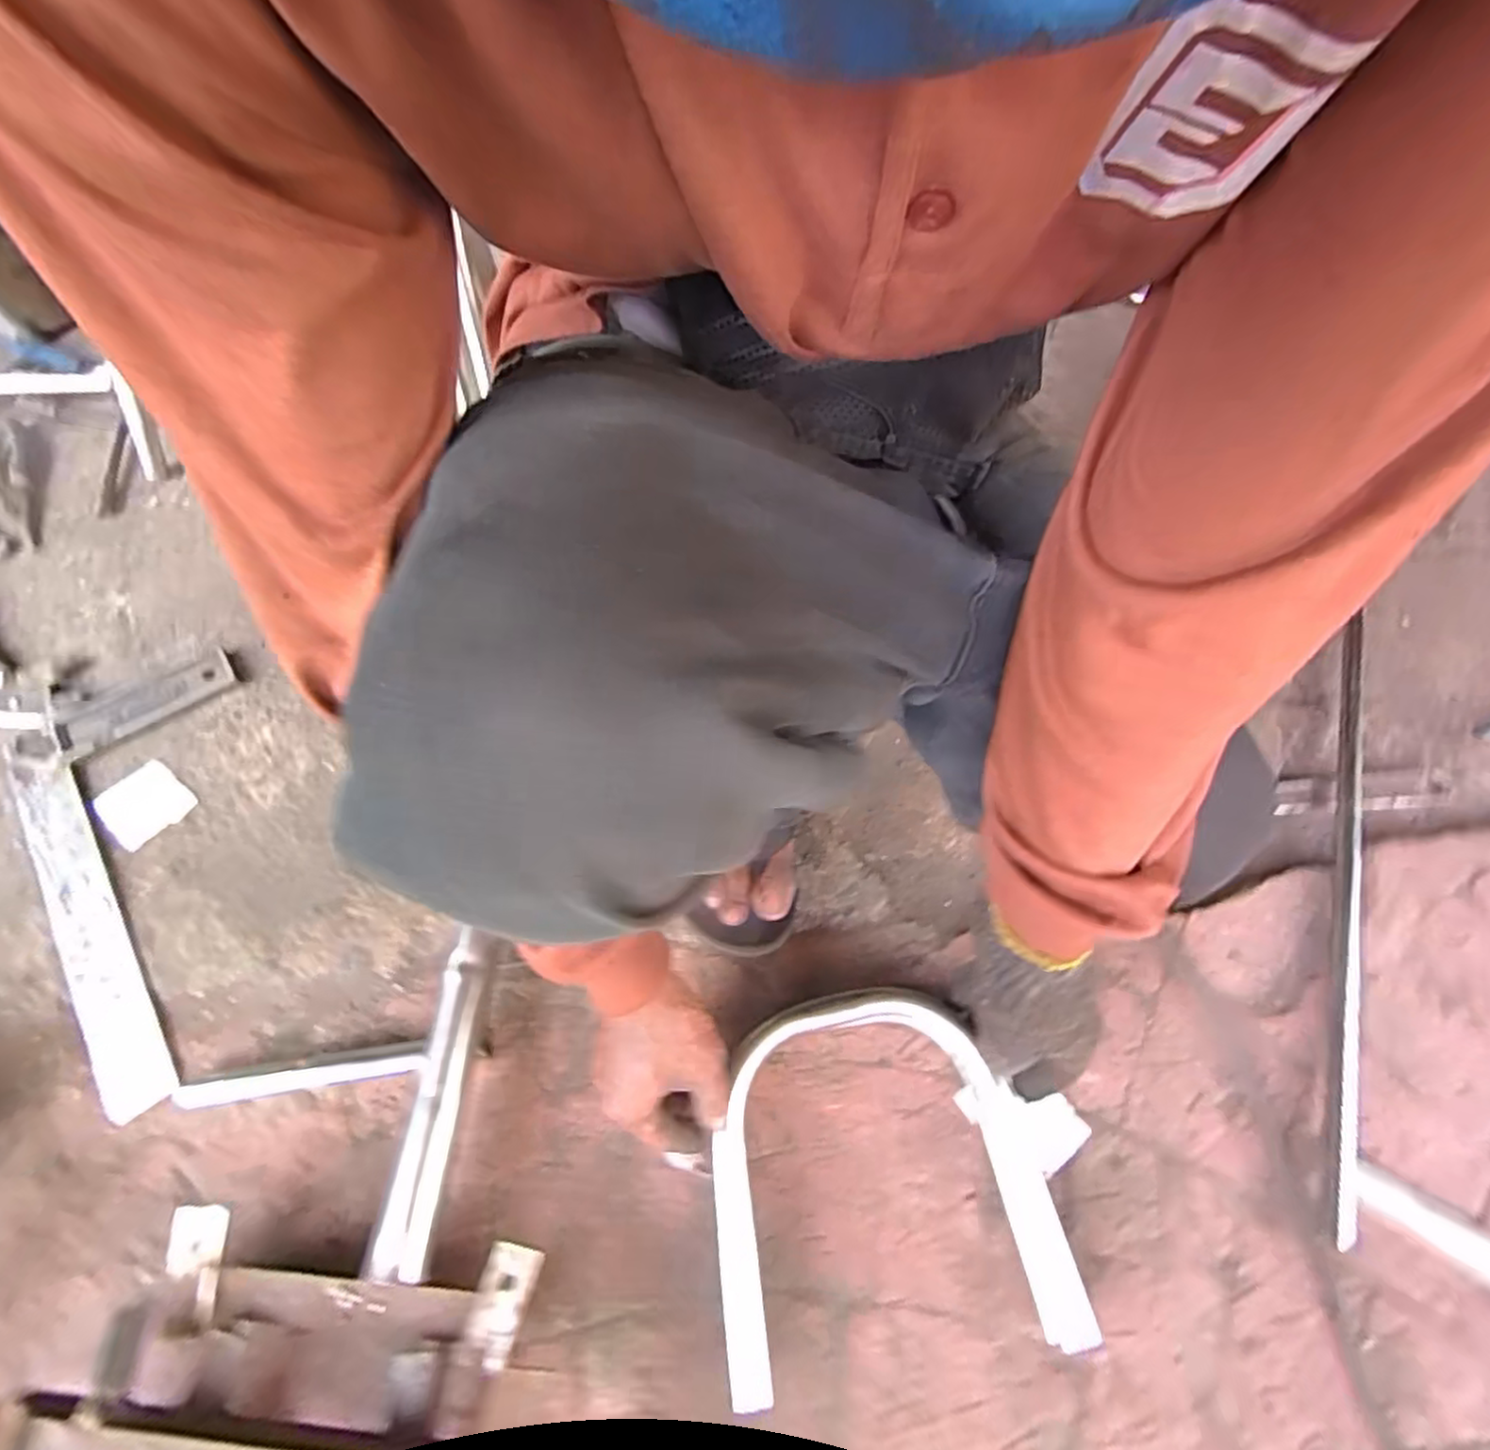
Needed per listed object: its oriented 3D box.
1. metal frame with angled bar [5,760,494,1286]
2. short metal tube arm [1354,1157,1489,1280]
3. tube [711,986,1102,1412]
[{"bbox_3d":[-0.406,0.185,0.474,0.505,0.055,0.187,19,67,8],"label":"metal frame with angled bar"},{"bbox_3d":[0.473,0.337,0.415,0.153,0.011,0.030,31,69,13],"label":"short metal tube arm"},{"bbox_3d":[0.085,0.288,0.420,0.213,0.029,0.203,-7,66,-4],"label":"tube"}]

